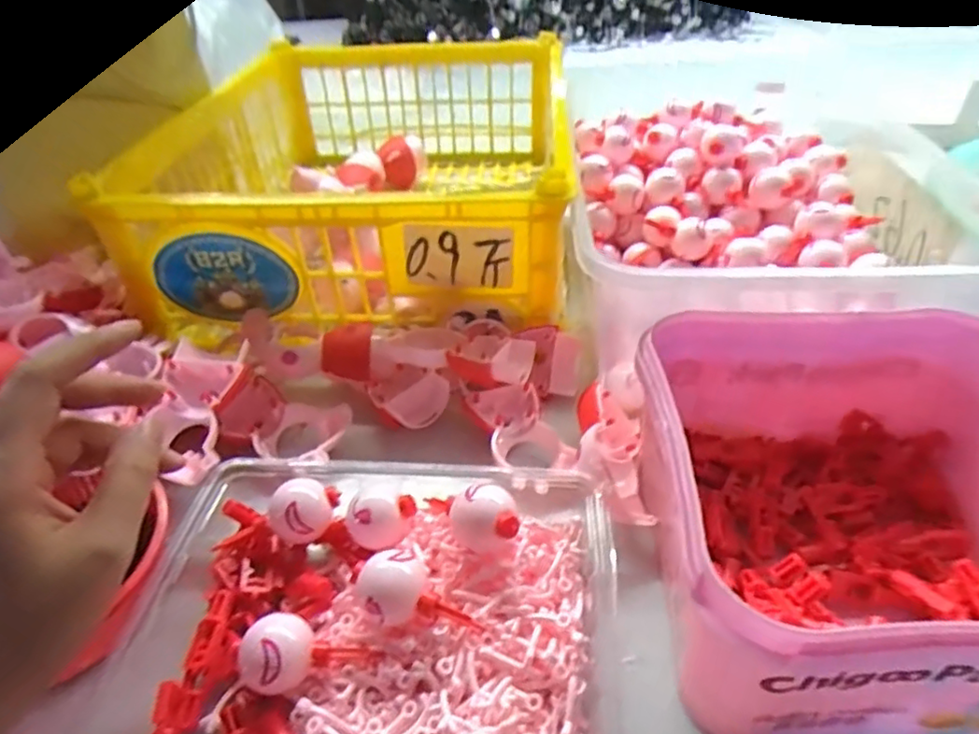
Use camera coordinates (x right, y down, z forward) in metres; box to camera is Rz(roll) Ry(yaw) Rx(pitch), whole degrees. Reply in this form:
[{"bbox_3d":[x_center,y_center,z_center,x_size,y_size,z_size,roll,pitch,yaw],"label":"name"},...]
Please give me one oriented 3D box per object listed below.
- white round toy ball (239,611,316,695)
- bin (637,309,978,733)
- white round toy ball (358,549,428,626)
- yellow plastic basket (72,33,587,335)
[{"bbox_3d":[-0.101,0.133,0.297,0.034,0.027,0.028,-32,49,-30],"label":"white round toy ball"},{"bbox_3d":[0.178,0.068,0.314,0.187,0.106,0.191,0,41,2],"label":"bin"},{"bbox_3d":[-0.045,0.110,0.308,0.032,0.031,0.028,-14,40,-15],"label":"white round toy ball"},{"bbox_3d":[-0.101,-0.203,0.634,0.333,0.150,0.468,1,41,4],"label":"yellow plastic basket"}]

